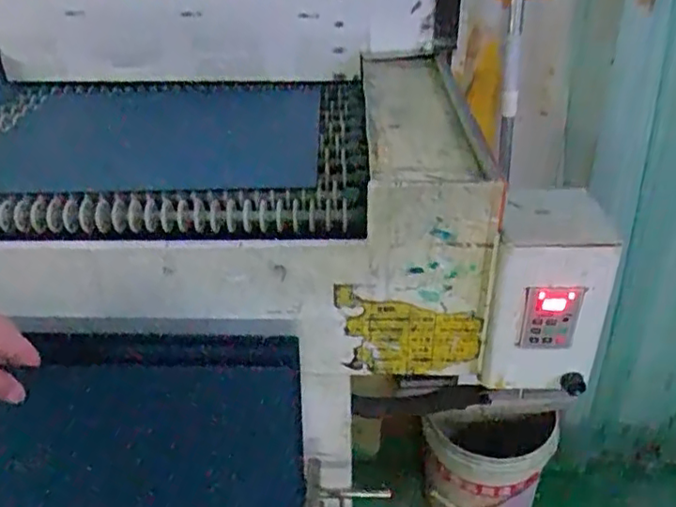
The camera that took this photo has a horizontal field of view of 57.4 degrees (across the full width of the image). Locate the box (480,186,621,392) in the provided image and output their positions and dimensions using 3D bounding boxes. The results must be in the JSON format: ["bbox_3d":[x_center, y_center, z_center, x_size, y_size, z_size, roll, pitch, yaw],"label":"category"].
[{"bbox_3d":[0.238,0.039,0.698,0.119,0.230,0.101,10,32,17],"label":"box"}]

